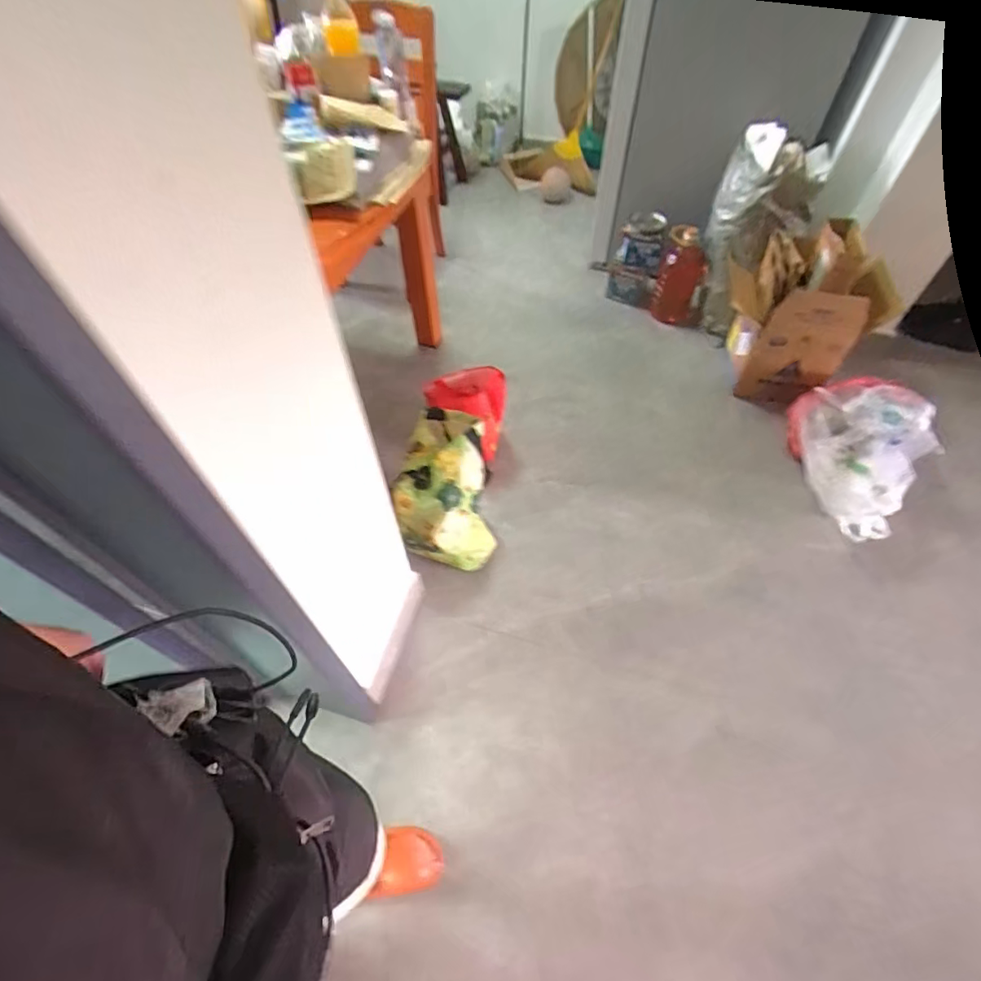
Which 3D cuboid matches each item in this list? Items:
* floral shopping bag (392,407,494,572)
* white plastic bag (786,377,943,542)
[{"bbox_3d":[-0.118,-0.002,1.380,0.235,0.257,0.339,-4,55,-3],"label":"floral shopping bag"},{"bbox_3d":[1.072,-0.109,1.474,0.276,0.256,0.499,7,56,5],"label":"white plastic bag"}]

